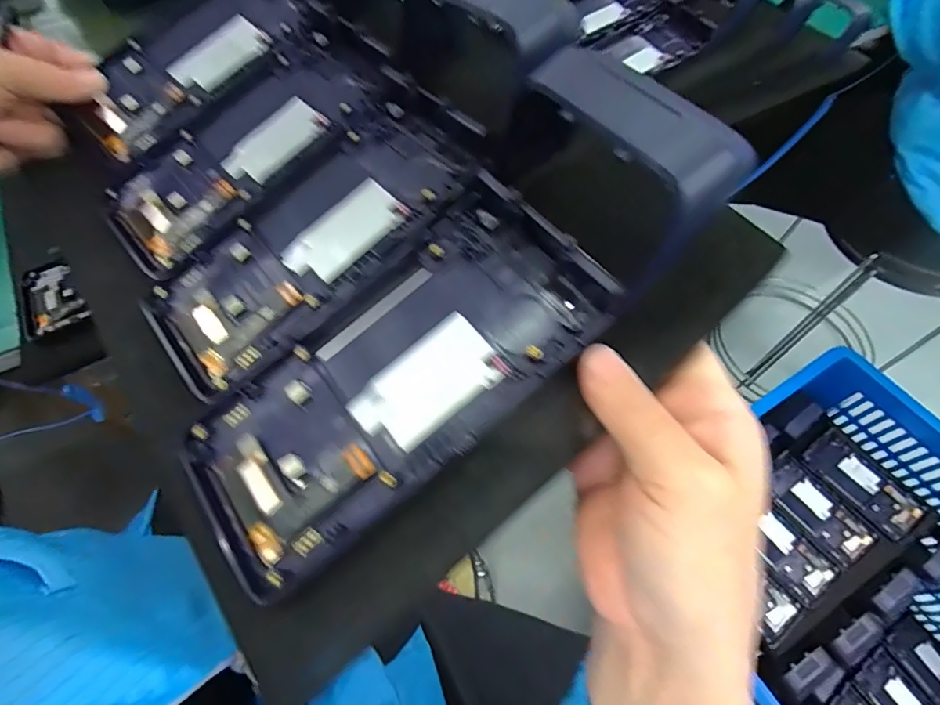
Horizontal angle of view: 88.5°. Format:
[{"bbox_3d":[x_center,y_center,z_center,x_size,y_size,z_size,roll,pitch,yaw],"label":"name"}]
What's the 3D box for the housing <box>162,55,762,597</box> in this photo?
[{"bbox_3d":[-0.012,-0.009,0.182,0.214,0.051,0.085,-43,69,1],"label":"housing"}]

